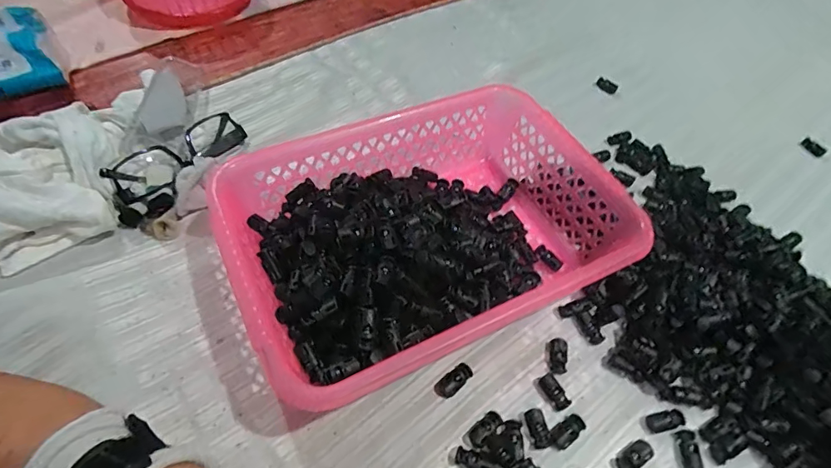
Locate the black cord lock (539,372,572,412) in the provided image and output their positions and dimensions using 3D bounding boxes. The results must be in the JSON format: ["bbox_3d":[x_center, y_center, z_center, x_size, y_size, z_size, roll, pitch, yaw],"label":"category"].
[{"bbox_3d":[0.105,0.118,0.350,0.012,0.010,0.026,-19,56,-19],"label":"black cord lock"}]

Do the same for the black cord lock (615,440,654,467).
[{"bbox_3d":[0.154,0.157,0.327,0.028,0.009,0.014,-23,57,-22],"label":"black cord lock"}]

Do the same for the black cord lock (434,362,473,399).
[{"bbox_3d":[0.029,0.110,0.350,0.031,0.008,0.015,-34,62,-28],"label":"black cord lock"}]

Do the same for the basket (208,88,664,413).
[{"bbox_3d":[0.008,-0.001,0.384,0.291,0.082,0.208,-20,56,-20],"label":"basket"}]

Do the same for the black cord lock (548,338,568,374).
[{"bbox_3d":[0.112,0.096,0.367,0.014,0.010,0.029,14,52,5],"label":"black cord lock"}]

